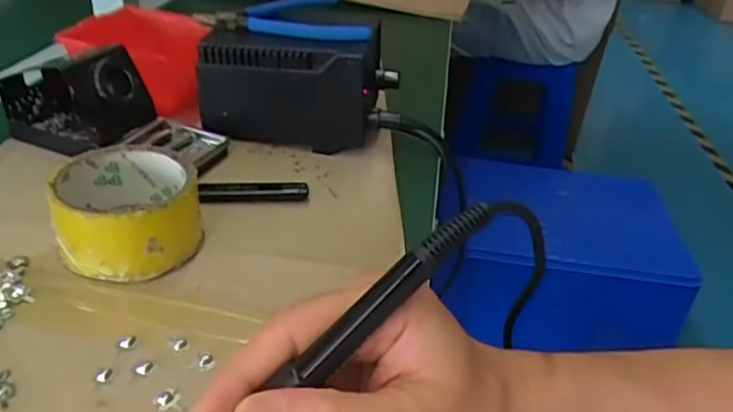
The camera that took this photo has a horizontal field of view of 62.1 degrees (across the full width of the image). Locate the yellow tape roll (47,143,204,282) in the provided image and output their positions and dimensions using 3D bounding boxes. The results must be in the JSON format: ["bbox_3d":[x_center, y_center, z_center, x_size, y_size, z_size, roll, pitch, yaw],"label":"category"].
[{"bbox_3d":[-0.147,0.002,0.379,0.081,0.046,0.083,-4,34,-17],"label":"yellow tape roll"}]

